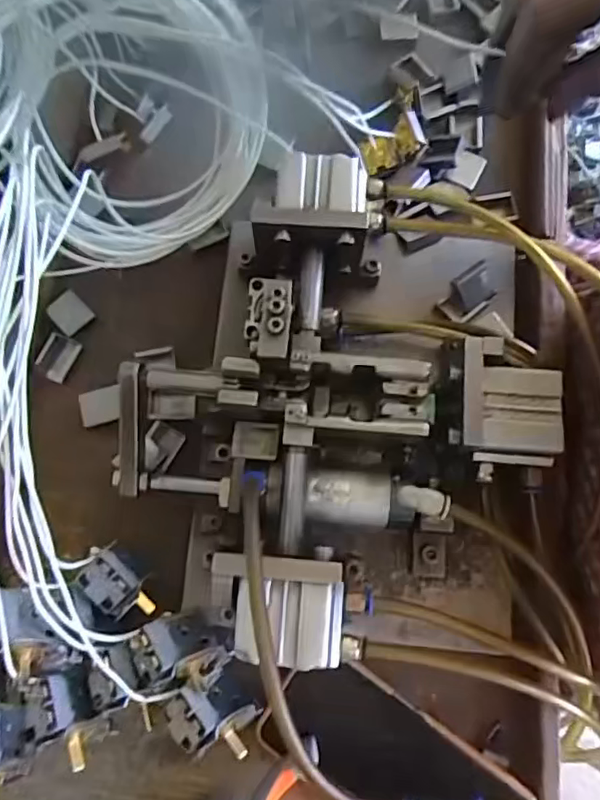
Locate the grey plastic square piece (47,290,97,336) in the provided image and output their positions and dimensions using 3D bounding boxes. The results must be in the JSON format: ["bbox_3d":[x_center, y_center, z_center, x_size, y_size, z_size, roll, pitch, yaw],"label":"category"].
[{"bbox_3d":[-0.174,-0.066,0.439,0.027,0.004,0.030,-44,78,-9],"label":"grey plastic square piece"}]

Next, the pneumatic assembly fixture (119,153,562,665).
[{"bbox_3d":[0.029,0.003,0.387,0.274,0.091,0.307,9,76,4],"label":"pneumatic assembly fixture"}]

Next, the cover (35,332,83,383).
[{"bbox_3d":[-0.181,-0.032,0.437,0.025,0.010,0.032,26,77,8],"label":"cover"}]

